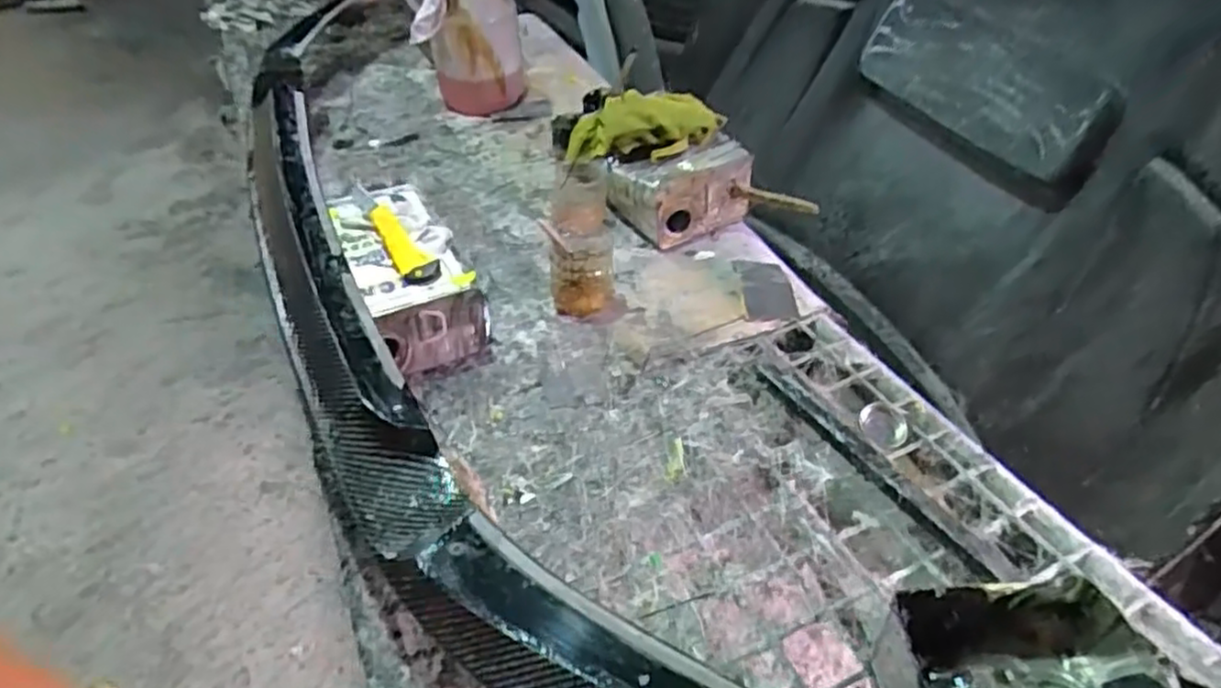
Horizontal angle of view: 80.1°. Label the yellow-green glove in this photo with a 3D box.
[{"bbox_3d":[0.032,-0.321,1.056,0.242,0.086,0.116,1,39,26],"label":"yellow-green glove"}]

